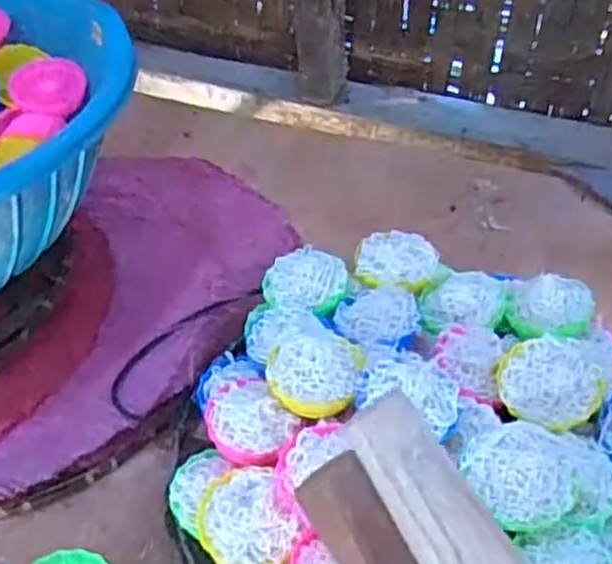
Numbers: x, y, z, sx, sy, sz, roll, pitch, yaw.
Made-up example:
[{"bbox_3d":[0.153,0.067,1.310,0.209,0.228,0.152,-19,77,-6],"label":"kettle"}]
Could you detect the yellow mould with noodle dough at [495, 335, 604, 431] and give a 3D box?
[{"bbox_3d":[0.153,0.062,0.482,0.060,0.020,0.059,-16,51,8],"label":"yellow mould with noodle dough"}]

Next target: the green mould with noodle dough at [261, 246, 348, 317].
[{"bbox_3d":[-0.001,0.000,0.553,0.058,0.021,0.049,8,42,9],"label":"green mould with noodle dough"}]

